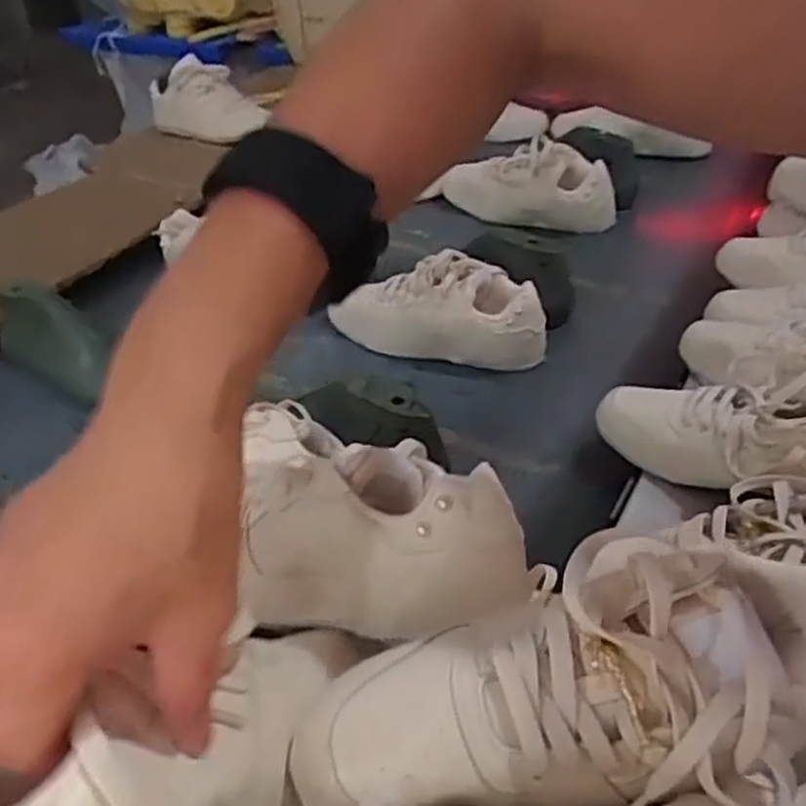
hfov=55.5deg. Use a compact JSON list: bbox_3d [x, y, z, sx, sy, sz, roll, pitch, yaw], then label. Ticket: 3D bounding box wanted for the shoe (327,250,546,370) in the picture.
[{"bbox_3d":[0.043,-0.095,0.845,0.223,0.085,0.100,0,40,7],"label":"shoe"}]

